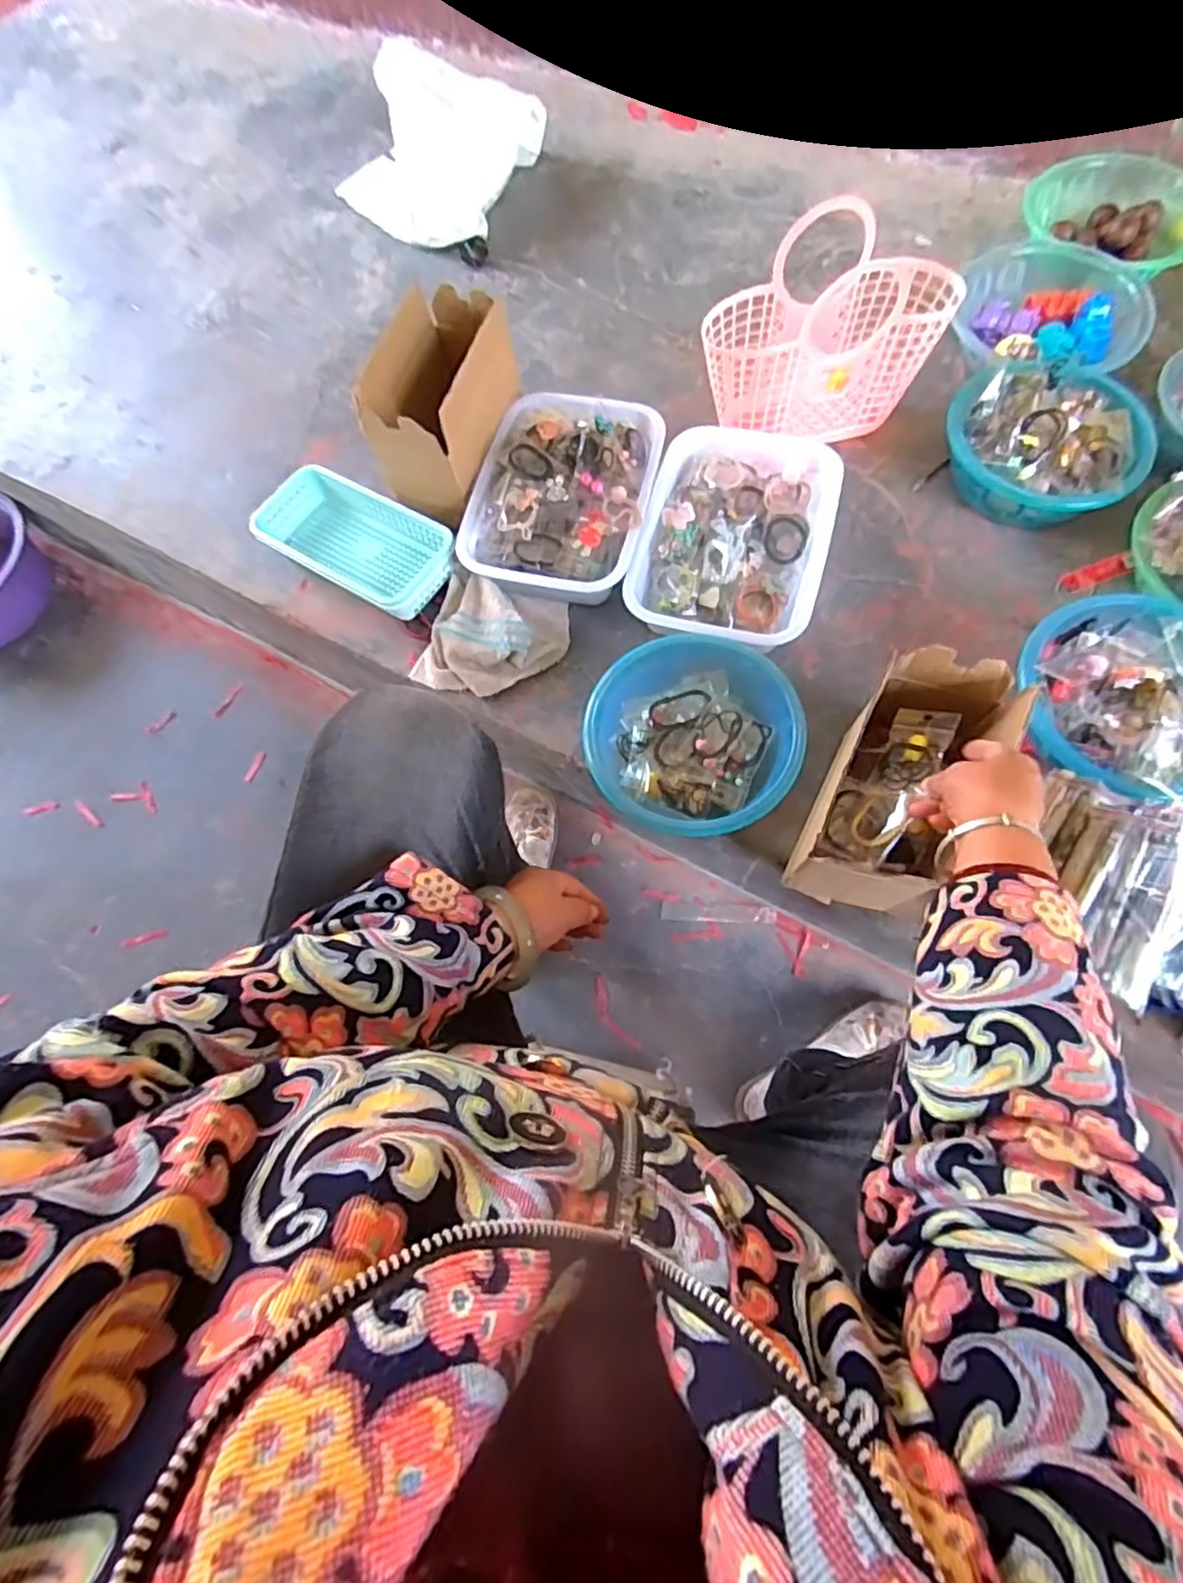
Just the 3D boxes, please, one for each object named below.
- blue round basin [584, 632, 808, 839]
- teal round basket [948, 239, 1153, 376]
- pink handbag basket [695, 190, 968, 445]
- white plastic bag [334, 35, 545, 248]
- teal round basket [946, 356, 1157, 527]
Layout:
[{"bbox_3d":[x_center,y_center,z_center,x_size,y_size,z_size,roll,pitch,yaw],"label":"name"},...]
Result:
[{"bbox_3d":[0.107,-0.061,0.710,0.212,0.070,0.207,-1,72,2],"label":"blue round basin"},{"bbox_3d":[0.608,-0.641,0.885,0.215,0.075,0.244,-25,73,-6],"label":"teal round basket"},{"bbox_3d":[0.288,-0.551,0.791,0.289,0.195,0.129,-16,72,-3],"label":"pink handbag basket"},{"bbox_3d":[-0.268,-1.035,1.072,0.303,0.130,0.270,21,74,9],"label":"white plastic bag"},{"bbox_3d":[0.552,-0.429,0.814,0.221,0.102,0.193,33,76,12],"label":"teal round basket"}]

